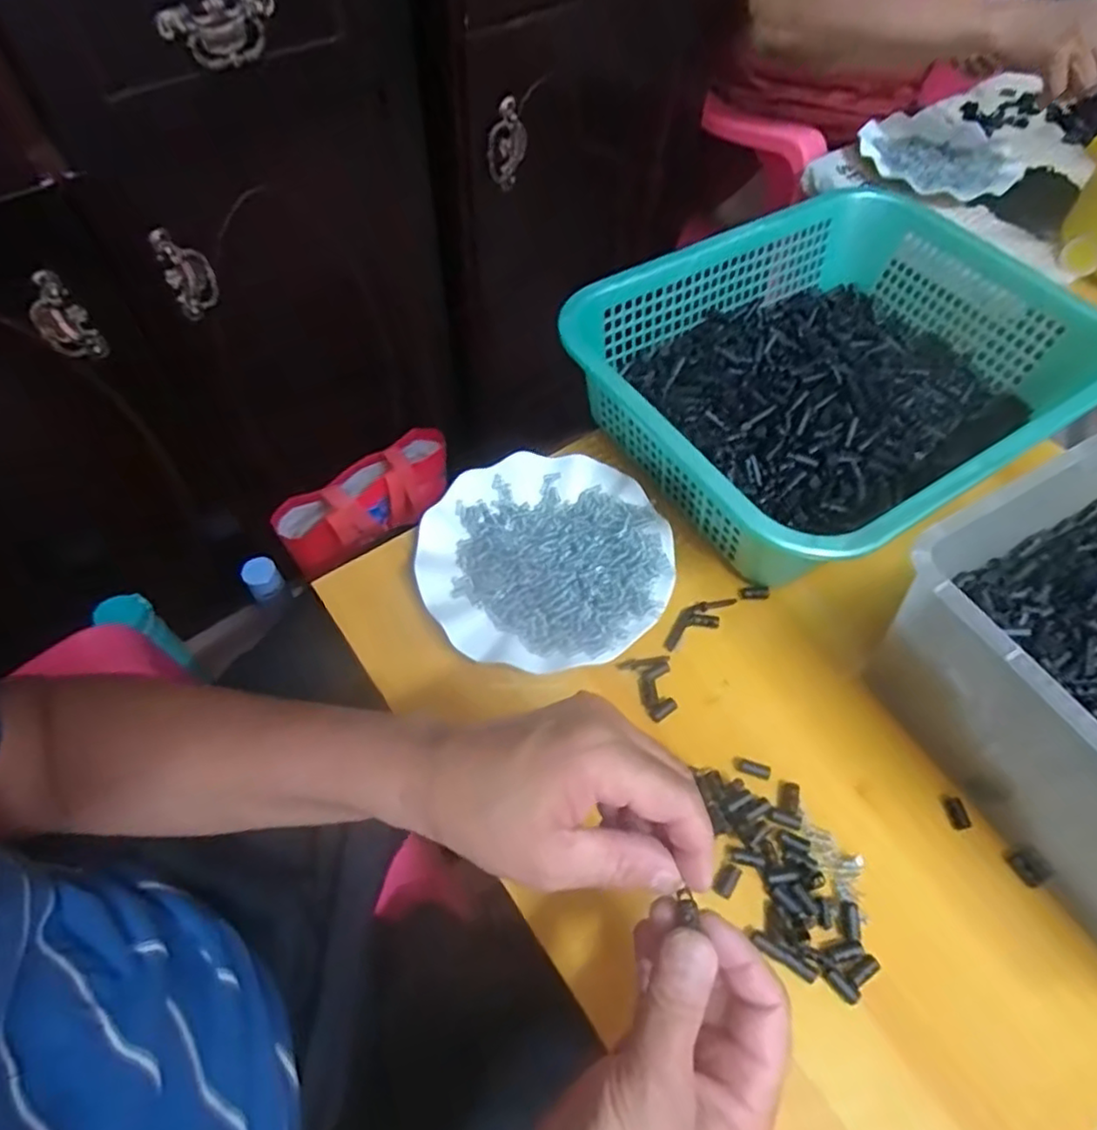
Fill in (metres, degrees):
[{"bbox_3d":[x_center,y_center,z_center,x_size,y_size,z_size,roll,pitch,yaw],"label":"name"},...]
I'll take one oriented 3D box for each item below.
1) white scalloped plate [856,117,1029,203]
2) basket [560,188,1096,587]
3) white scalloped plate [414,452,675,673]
[{"bbox_3d":[0.477,-0.507,0.838,0.186,0.019,0.186,1,57,-2],"label":"white scalloped plate"},{"bbox_3d":[0.241,-0.164,0.559,0.374,0.083,0.292,-28,63,-19],"label":"basket"},{"bbox_3d":[-0.002,-0.008,0.499,0.178,0.019,0.179,1,57,-2],"label":"white scalloped plate"}]

